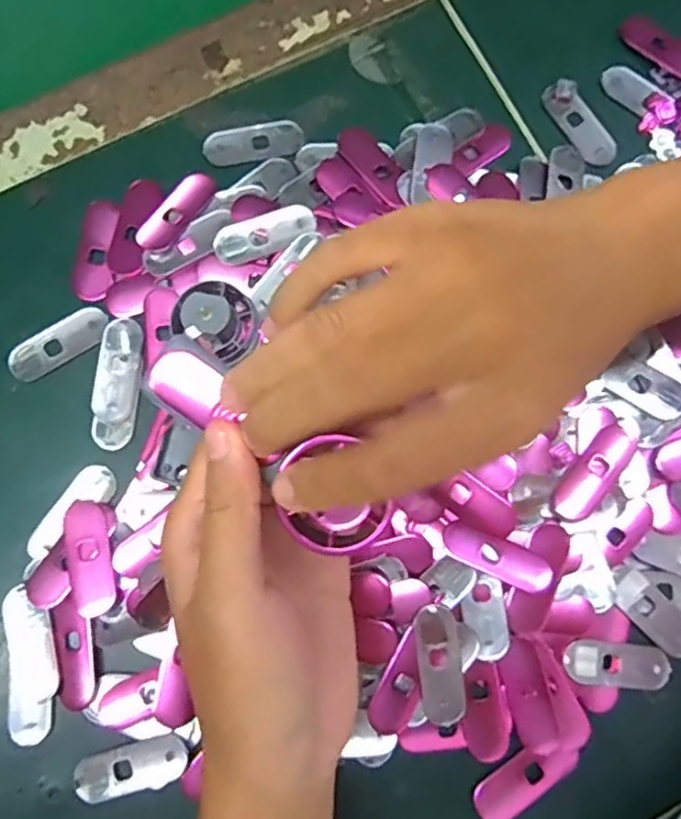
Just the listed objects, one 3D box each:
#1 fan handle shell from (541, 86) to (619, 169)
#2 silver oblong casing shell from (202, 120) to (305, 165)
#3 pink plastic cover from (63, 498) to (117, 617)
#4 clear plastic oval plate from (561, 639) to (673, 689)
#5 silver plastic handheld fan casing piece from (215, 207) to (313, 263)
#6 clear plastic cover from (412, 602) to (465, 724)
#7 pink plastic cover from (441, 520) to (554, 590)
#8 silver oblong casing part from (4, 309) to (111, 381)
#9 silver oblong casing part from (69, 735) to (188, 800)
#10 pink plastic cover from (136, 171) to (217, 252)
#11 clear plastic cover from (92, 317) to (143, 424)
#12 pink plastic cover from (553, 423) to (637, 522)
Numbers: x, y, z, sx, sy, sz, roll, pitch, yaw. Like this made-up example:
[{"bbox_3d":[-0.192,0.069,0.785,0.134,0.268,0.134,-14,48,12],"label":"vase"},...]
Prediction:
[{"bbox_3d":[0.124,-0.148,0.349,0.020,0.004,0.050,-33,81,-6],"label":"fan handle shell"},{"bbox_3d":[-0.044,-0.134,0.342,0.050,0.004,0.019,-11,79,-2],"label":"silver oblong casing shell"},{"bbox_3d":[-0.112,0.065,0.301,0.019,0.005,0.049,-17,79,-3],"label":"pink plastic cover"},{"bbox_3d":[0.123,0.113,0.300,0.049,0.006,0.017,8,79,2],"label":"clear plastic oval plate"},{"bbox_3d":[-0.036,-0.084,0.328,0.048,0.008,0.018,-16,79,-3],"label":"silver plastic handheld fan casing piece"},{"bbox_3d":[0.043,0.110,0.292,0.018,0.007,0.049,-7,79,-1],"label":"clear plastic cover"},{"bbox_3d":[0.069,0.064,0.298,0.048,0.009,0.016,27,80,5],"label":"pink plastic cover"},{"bbox_3d":[-0.134,-0.032,0.321,0.049,0.004,0.020,-33,81,-6],"label":"silver oblong casing part"},{"bbox_3d":[-0.090,0.153,0.288,0.047,0.004,0.020,-14,79,-3],"label":"silver oblong casing part"},{"bbox_3d":[-0.080,-0.098,0.333,0.018,0.004,0.049,37,81,7],"label":"pink plastic cover"},{"bbox_3d":[-0.105,-0.019,0.318,0.020,0.004,0.049,5,79,1],"label":"clear plastic cover"},{"bbox_3d":[0.115,0.028,0.306,0.017,0.011,0.050,37,81,7],"label":"pink plastic cover"}]

